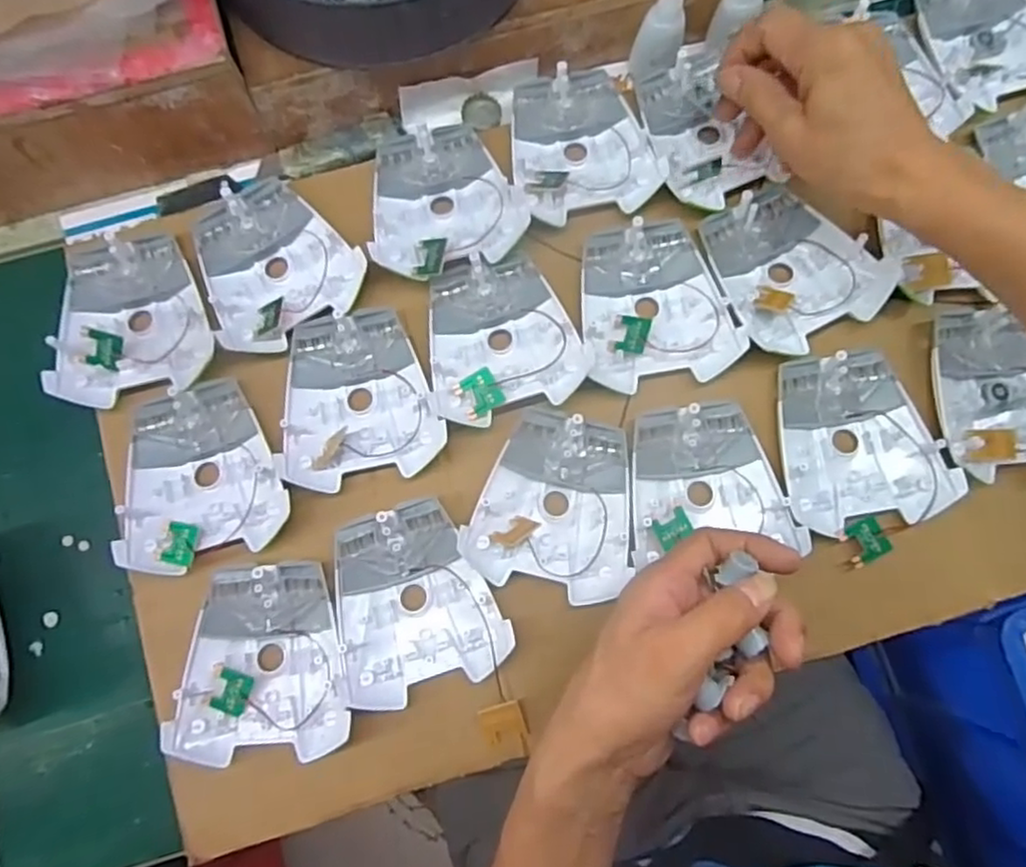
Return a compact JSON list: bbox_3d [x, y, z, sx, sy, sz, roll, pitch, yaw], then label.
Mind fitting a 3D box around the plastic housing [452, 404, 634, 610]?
[{"bbox_3d":[0.029,0.041,0.413,0.094,0.021,0.108,16,80,1],"label":"plastic housing"}]

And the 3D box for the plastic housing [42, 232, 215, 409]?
[{"bbox_3d":[-0.242,-0.075,0.432,0.092,0.023,0.107,-8,80,-3],"label":"plastic housing"}]

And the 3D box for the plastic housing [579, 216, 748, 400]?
[{"bbox_3d":[0.089,-0.085,0.433,0.094,0.020,0.106,-9,80,-3],"label":"plastic housing"}]

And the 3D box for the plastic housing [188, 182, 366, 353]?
[{"bbox_3d":[-0.153,-0.115,0.441,0.096,0.019,0.109,-21,81,-5],"label":"plastic housing"}]

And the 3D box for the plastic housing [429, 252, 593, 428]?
[{"bbox_3d":[-0.006,-0.063,0.429,0.094,0.019,0.106,-8,80,-3],"label":"plastic housing"}]

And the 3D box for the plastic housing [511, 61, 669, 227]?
[{"bbox_3d":[0.047,-0.198,0.459,0.094,0.016,0.109,-9,80,-3],"label":"plastic housing"}]

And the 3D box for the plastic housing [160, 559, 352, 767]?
[{"bbox_3d":[-0.147,0.132,0.395,0.096,0.019,0.108,-5,80,-2],"label":"plastic housing"}]

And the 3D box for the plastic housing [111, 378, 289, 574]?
[{"bbox_3d":[-0.193,0.023,0.413,0.094,0.019,0.108,-16,81,-4],"label":"plastic housing"}]

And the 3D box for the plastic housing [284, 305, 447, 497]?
[{"bbox_3d":[-0.097,-0.024,0.424,0.094,0.014,0.108,-9,80,-3],"label":"plastic housing"}]

